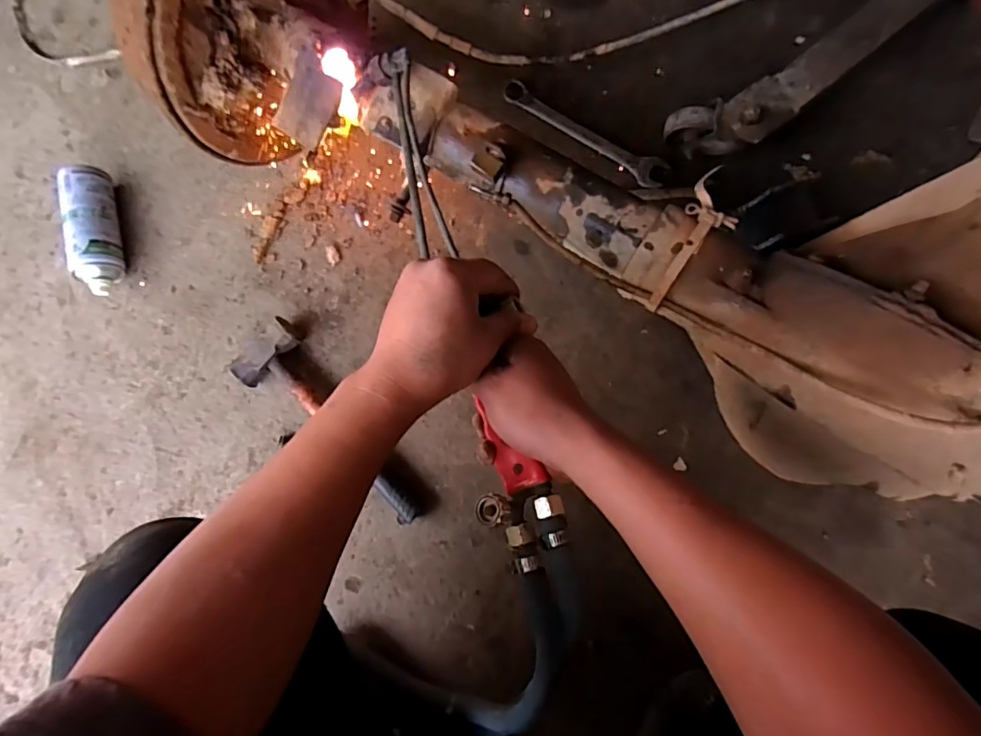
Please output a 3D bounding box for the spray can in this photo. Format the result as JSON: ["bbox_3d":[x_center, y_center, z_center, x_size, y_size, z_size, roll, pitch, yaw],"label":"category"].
[{"bbox_3d":[-0.575,-0.199,0.766,0.067,0.066,0.189,-17,82,5],"label":"spray can"}]

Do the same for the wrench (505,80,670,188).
[{"bbox_3d":[0.123,-0.317,0.711,0.247,0.009,0.039,34,89,9],"label":"wrench"}]

